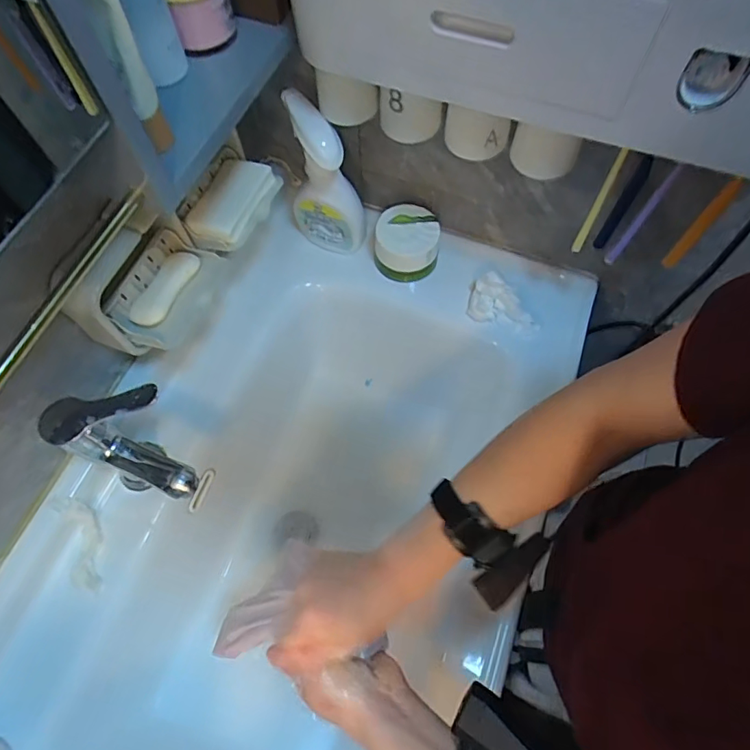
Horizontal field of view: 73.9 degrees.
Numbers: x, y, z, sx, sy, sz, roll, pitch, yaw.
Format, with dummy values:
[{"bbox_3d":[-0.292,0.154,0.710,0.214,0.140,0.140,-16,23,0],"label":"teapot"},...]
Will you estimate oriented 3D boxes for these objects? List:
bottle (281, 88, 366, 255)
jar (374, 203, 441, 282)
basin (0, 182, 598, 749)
[{"bbox_3d":[-0.066,-0.236,0.623,0.095,0.210,0.050,35,70,15],"label":"bottle"},{"bbox_3d":[0.043,-0.177,0.676,0.083,0.070,0.079,0,65,0],"label":"jar"},{"bbox_3d":[-0.093,0.188,0.601,0.511,0.229,0.888,21,67,9],"label":"basin"}]

